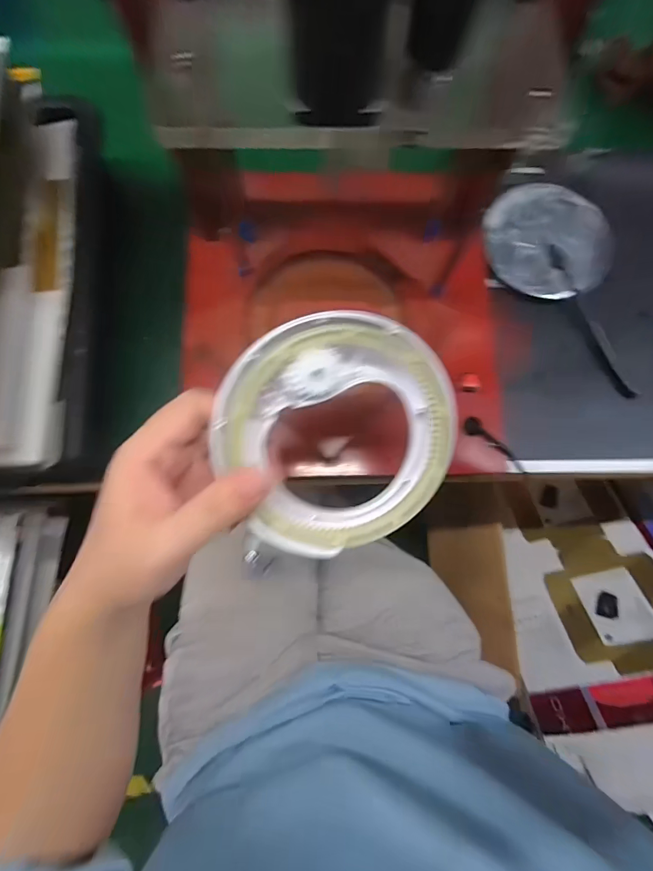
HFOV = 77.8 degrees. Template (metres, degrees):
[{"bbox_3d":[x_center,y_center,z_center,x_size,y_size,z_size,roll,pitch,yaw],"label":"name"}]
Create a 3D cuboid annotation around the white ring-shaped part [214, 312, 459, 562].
[{"bbox_3d":[0.008,0.000,0.225,0.129,0.013,0.129,-2,103,-9],"label":"white ring-shaped part"}]

